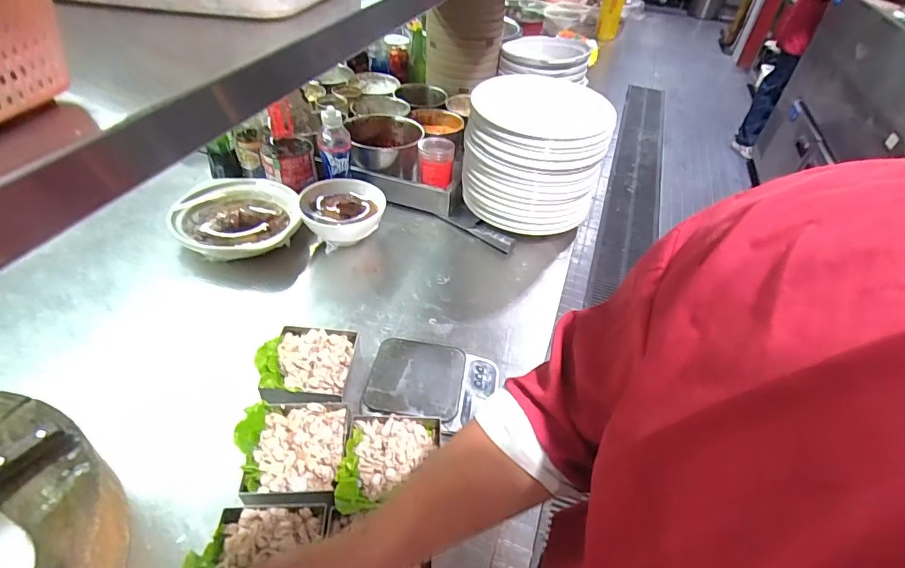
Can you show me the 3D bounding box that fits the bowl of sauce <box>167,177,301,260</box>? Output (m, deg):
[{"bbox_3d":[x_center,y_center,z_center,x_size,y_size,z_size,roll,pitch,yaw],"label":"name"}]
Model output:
[{"bbox_3d":[-0.457,-0.138,1.017,0.250,0.072,0.270,-9,45,-15],"label":"bowl of sauce"}]

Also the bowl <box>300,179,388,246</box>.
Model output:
[{"bbox_3d":[-0.233,-0.147,1.023,0.174,0.095,0.159,3,43,-3],"label":"bowl"}]

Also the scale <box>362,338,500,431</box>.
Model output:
[{"bbox_3d":[-0.029,0.159,0.743,0.197,0.046,0.150,9,43,4],"label":"scale"}]

